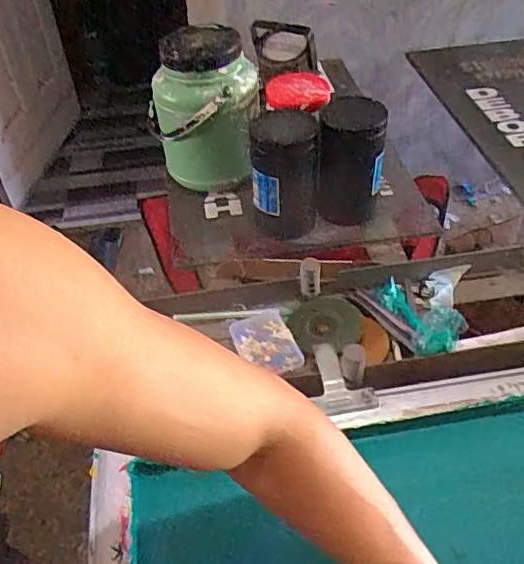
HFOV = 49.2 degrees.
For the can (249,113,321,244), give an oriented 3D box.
[{"bbox_3d":[0.032,-0.142,0.838,0.096,0.188,0.084,-2,43,4],"label":"can"}]

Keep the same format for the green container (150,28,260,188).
[{"bbox_3d":[-0.091,-0.260,0.900,0.164,0.204,0.163,-5,43,0],"label":"green container"}]

